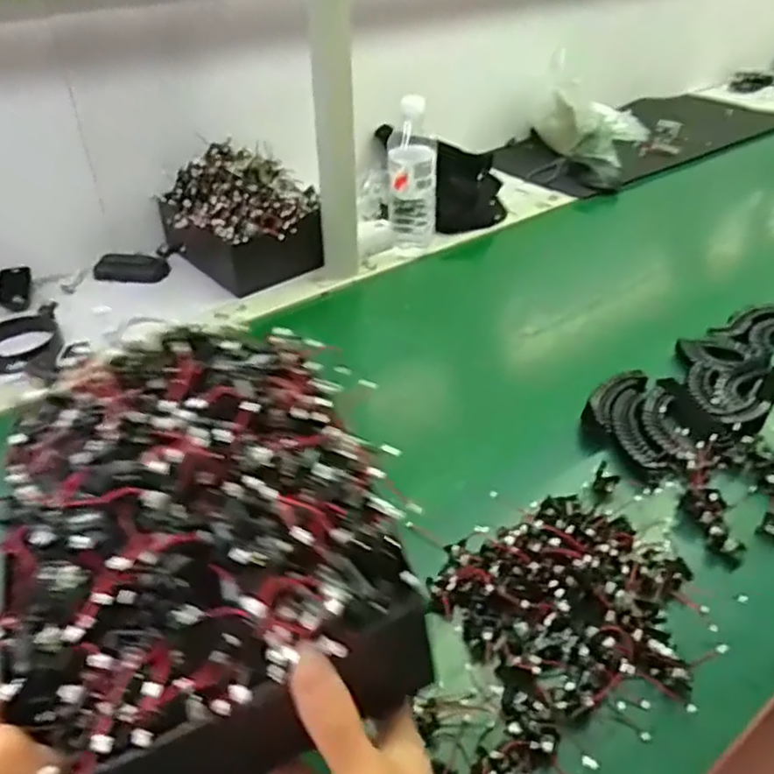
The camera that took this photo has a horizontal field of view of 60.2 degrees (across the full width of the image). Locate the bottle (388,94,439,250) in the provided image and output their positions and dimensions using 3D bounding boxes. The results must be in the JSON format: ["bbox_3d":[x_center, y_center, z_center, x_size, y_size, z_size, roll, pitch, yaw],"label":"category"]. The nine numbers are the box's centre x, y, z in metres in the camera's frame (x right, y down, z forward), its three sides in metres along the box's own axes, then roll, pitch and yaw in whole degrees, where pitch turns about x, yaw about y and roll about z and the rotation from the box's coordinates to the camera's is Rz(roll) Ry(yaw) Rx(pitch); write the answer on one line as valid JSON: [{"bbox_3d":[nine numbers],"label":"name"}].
[{"bbox_3d":[0.038,-0.306,0.985,0.069,0.215,0.058,-3,39,-3],"label":"bottle"}]

